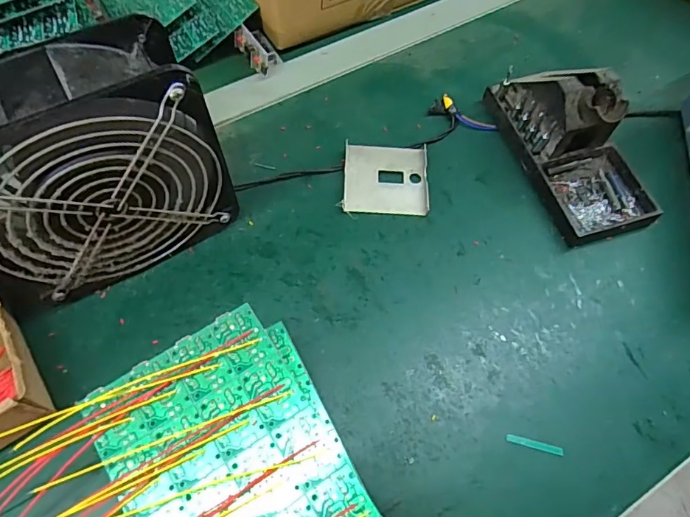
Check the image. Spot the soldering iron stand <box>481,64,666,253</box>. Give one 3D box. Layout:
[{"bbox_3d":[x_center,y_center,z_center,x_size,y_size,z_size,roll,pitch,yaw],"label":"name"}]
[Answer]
[{"bbox_3d":[0.187,-0.102,0.379,0.079,0.071,0.160,-16,63,-9],"label":"soldering iron stand"}]

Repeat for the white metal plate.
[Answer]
[{"bbox_3d":[0.034,-0.069,0.392,0.068,0.009,0.070,2,62,0],"label":"white metal plate"}]

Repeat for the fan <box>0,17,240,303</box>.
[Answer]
[{"bbox_3d":[-0.155,-0.050,0.300,0.147,0.153,0.057,-27,66,-15],"label":"fan"}]

